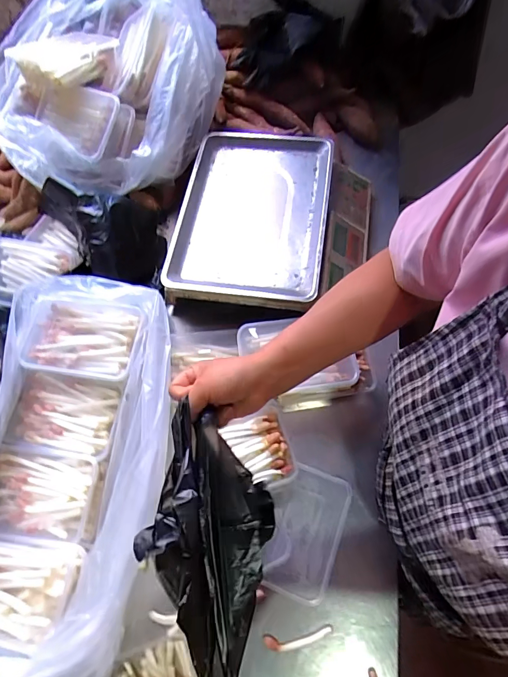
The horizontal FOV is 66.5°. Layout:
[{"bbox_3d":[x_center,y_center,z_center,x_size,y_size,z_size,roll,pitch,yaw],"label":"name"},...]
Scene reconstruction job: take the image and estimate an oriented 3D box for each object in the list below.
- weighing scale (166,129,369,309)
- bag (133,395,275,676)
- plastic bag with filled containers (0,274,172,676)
[{"bbox_3d":[0.027,-0.207,0.679,0.348,0.094,0.338,8,67,7],"label":"weighing scale"},{"bbox_3d":[-0.046,0.196,0.378,0.124,0.078,0.245,-7,75,0],"label":"bag"},{"bbox_3d":[-0.240,0.166,0.496,0.257,0.118,0.510,2,67,4],"label":"plastic bag with filled containers"}]

